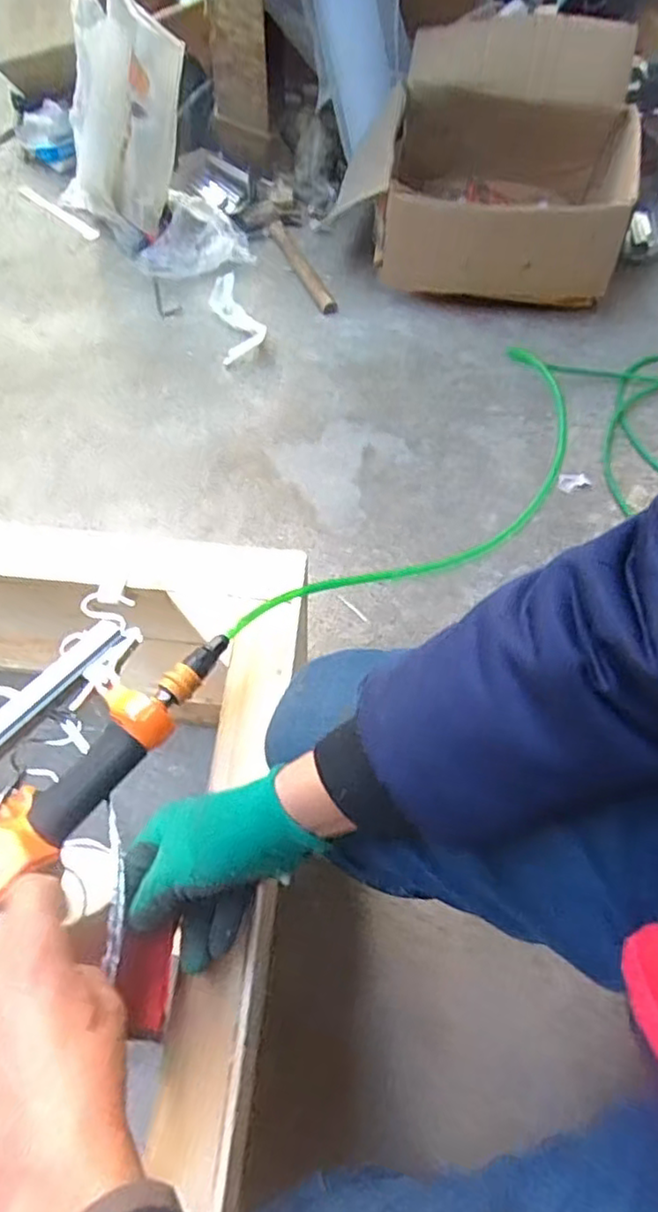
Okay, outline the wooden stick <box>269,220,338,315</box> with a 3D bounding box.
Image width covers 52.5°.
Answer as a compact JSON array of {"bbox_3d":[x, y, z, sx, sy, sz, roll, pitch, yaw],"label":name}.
[{"bbox_3d":[-0.053,-0.655,1.281,0.027,0.022,0.289,-21,62,-13],"label":"wooden stick"}]

